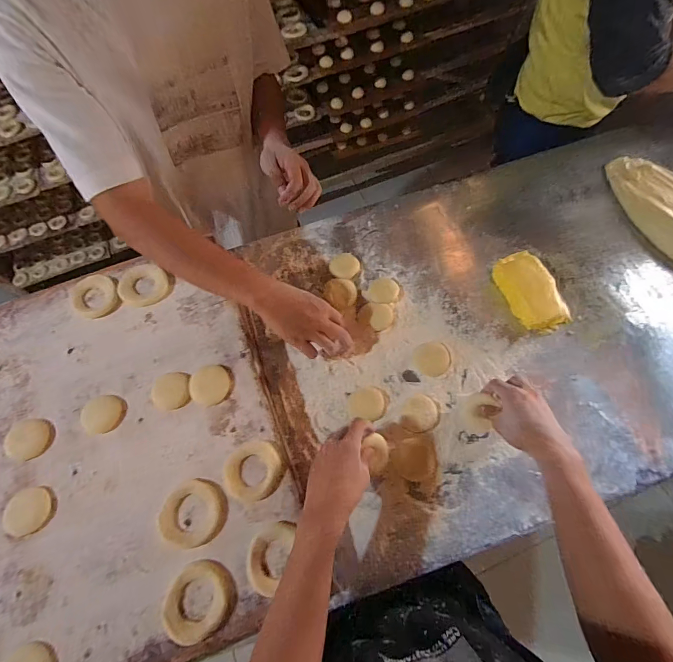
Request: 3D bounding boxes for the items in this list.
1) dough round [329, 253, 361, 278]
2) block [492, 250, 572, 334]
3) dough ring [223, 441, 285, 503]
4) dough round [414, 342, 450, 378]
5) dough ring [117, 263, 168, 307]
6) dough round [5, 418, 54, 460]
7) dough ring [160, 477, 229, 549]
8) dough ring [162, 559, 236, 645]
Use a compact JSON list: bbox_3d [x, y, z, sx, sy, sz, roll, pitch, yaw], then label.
[{"bbox_3d":[0.016,-0.126,0.698,0.058,0.013,0.059,-1,67,3],"label":"dough round"},{"bbox_3d":[0.348,-0.074,0.643,0.087,0.041,0.155,-19,67,-5],"label":"block"},{"bbox_3d":[-0.116,0.199,0.512,0.081,0.013,0.077,-1,67,3],"label":"dough ring"},{"bbox_3d":[0.165,0.048,0.618,0.058,0.004,0.059,-1,67,3],"label":"dough round"},{"bbox_3d":[-0.342,-0.082,0.639,0.083,0.011,0.080,-1,67,3],"label":"dough ring"},{"bbox_3d":[-0.462,0.162,0.539,0.066,0.007,0.057,4,67,5],"label":"dough round"},{"bbox_3d":[-0.196,0.248,0.492,0.083,0.015,0.081,-6,66,1],"label":"dough ring"},{"bbox_3d":[-0.173,0.338,0.452,0.087,0.013,0.080,-1,67,3],"label":"dough ring"}]

